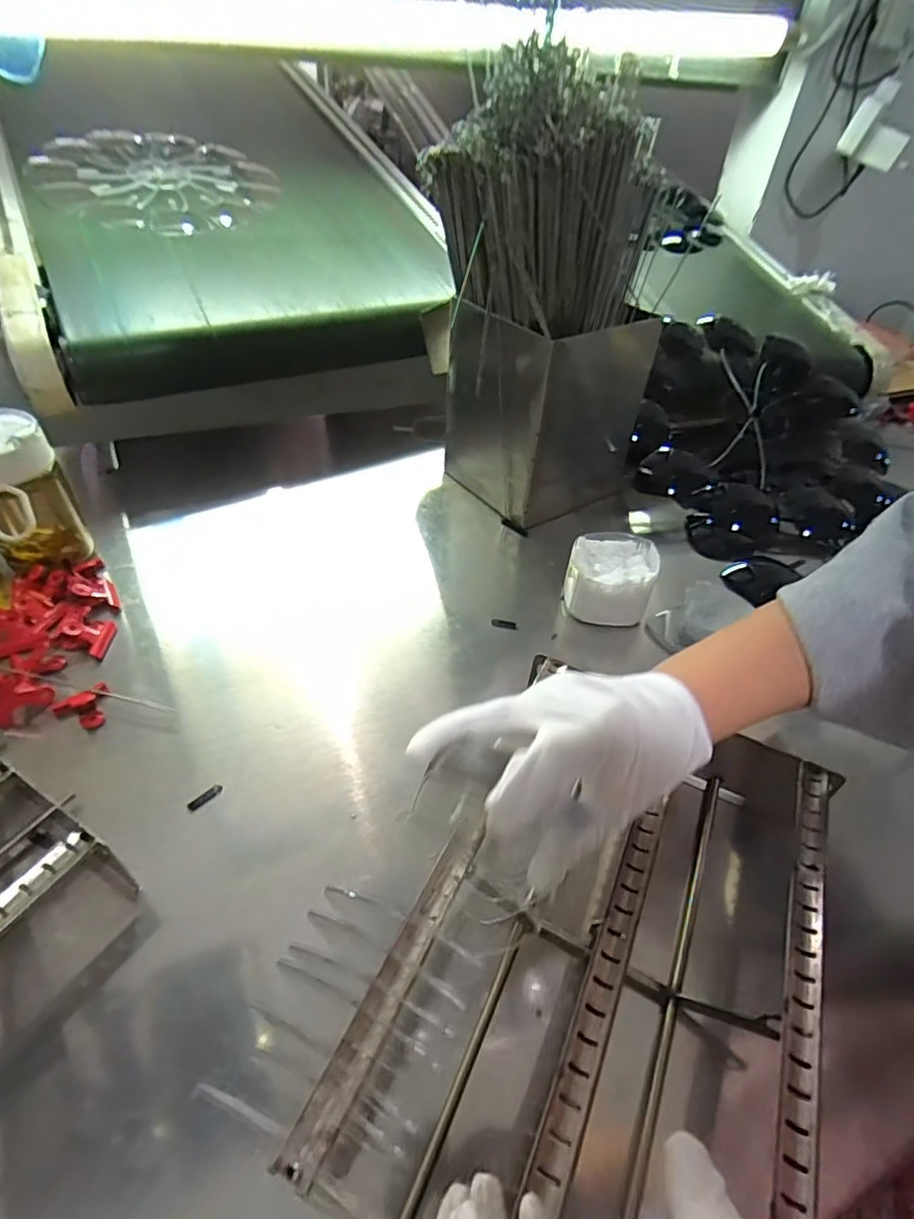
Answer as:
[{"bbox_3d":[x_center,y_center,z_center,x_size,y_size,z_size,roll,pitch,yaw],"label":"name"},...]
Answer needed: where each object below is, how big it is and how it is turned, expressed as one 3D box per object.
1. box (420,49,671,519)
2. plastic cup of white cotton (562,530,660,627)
[{"bbox_3d":[0.101,-0.298,0.612,0.186,0.381,0.213,35,51,28],"label":"box"},{"bbox_3d":[0.143,-0.030,0.553,0.080,0.053,0.085,15,44,10],"label":"plastic cup of white cotton"}]

